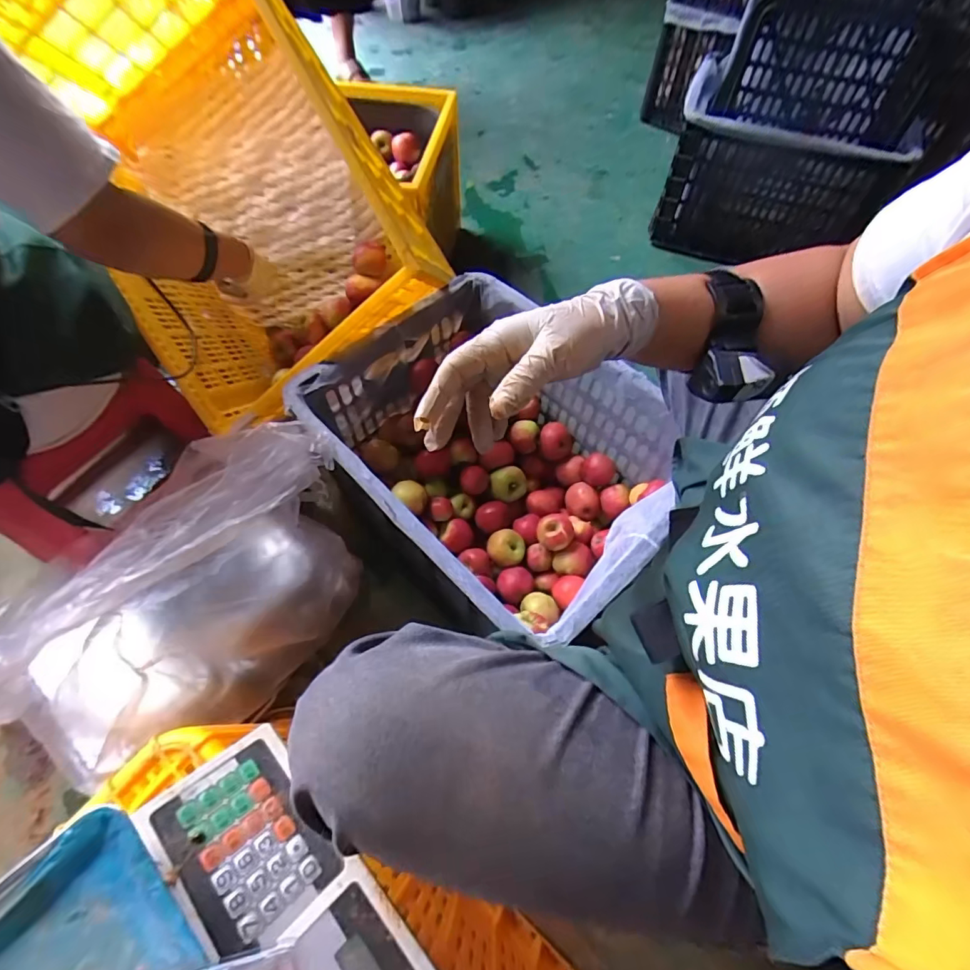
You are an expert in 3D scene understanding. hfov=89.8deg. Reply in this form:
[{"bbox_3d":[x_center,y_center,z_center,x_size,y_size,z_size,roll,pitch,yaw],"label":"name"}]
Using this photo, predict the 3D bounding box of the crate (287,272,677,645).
[{"bbox_3d":[0.017,-0.024,0.722,0.367,0.242,0.482,-40,67,-22],"label":"crate"}]

